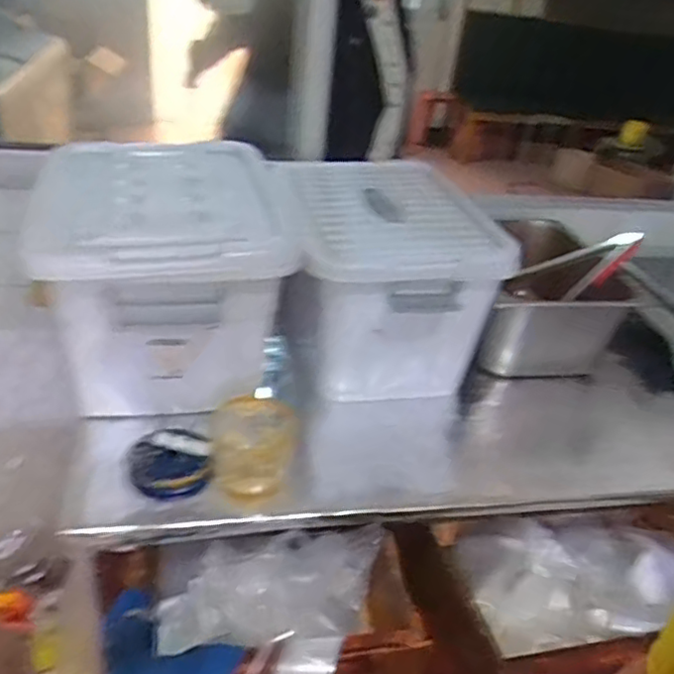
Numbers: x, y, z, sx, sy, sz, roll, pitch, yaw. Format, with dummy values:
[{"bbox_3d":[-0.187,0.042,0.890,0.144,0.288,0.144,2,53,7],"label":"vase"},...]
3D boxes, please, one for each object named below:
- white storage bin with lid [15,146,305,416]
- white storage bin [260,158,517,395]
[{"bbox_3d":[-0.236,-0.090,0.928,0.310,0.264,0.422,-2,33,-14],"label":"white storage bin with lid"},{"bbox_3d":[0.060,-0.108,1.021,0.303,0.222,0.418,-2,33,-14],"label":"white storage bin"}]

